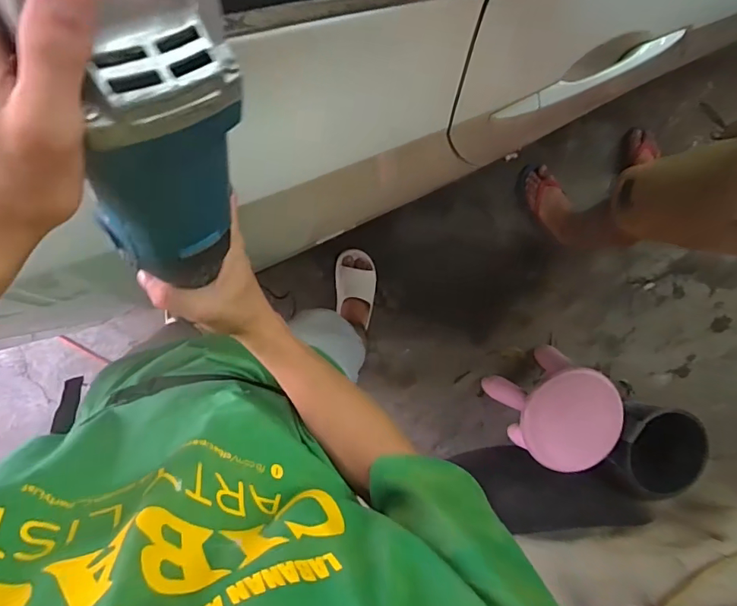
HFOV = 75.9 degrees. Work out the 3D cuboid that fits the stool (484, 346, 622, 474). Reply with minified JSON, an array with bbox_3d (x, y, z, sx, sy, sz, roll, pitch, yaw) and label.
[{"bbox_3d":[0.557,0.318,1.419,0.283,0.246,0.257,-28,99,-1],"label":"stool"}]

